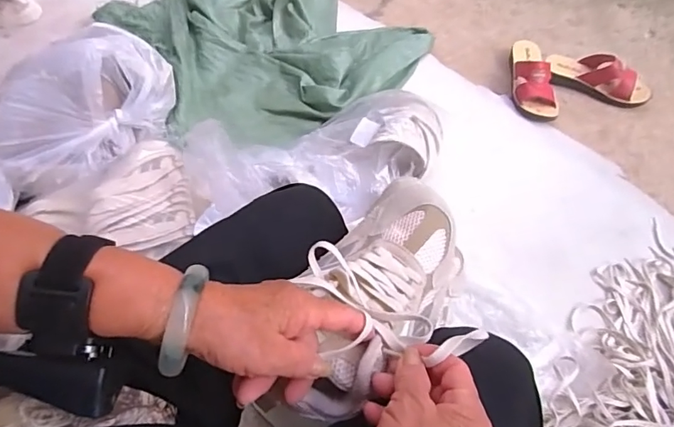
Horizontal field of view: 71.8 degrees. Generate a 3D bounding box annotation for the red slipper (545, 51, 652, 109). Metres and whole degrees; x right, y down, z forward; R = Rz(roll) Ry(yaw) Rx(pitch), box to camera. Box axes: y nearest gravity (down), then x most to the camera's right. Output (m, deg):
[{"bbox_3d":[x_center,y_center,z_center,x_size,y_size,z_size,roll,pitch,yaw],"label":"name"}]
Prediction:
[{"bbox_3d":[0.592,-0.310,1.053,0.228,0.074,0.098,17,65,13],"label":"red slipper"}]

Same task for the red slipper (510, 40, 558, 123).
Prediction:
[{"bbox_3d":[0.438,-0.317,1.056,0.085,0.074,0.233,-2,62,3],"label":"red slipper"}]

